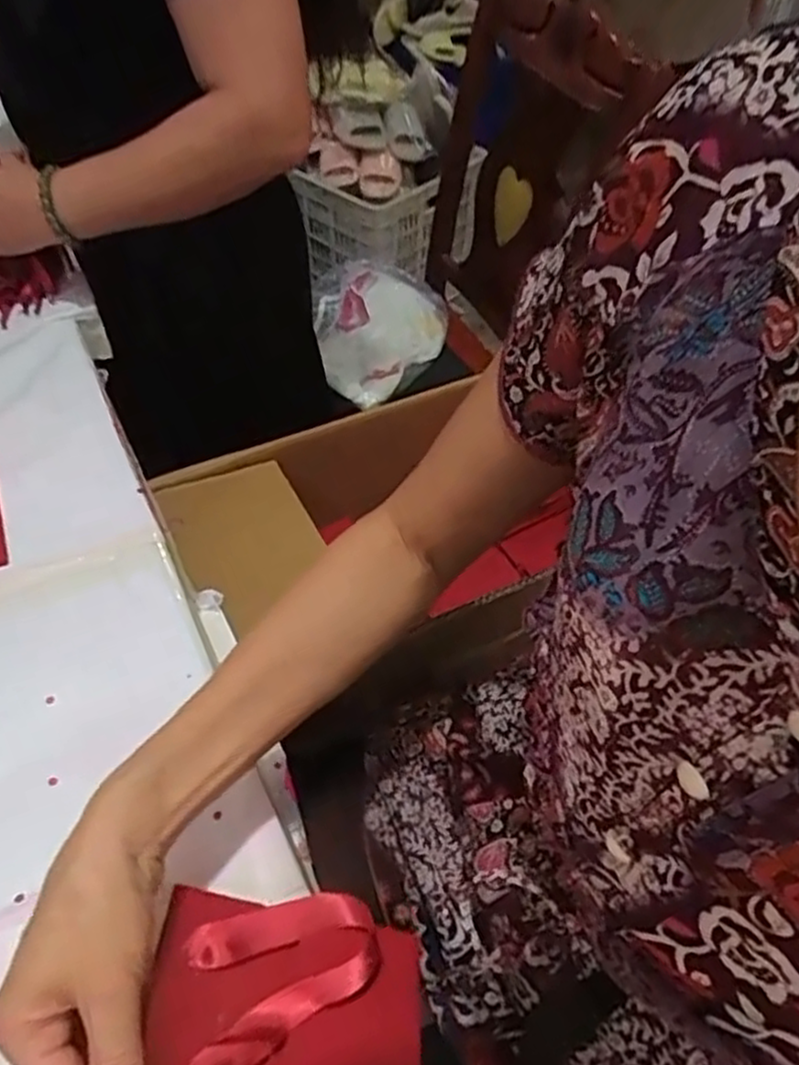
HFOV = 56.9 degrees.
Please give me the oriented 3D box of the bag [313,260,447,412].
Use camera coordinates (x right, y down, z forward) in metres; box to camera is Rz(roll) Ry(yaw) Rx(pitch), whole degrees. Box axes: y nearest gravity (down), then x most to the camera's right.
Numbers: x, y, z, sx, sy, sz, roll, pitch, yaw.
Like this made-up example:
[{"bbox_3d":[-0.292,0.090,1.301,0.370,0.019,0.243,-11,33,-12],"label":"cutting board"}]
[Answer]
[{"bbox_3d":[-0.039,-0.346,1.261,0.241,0.055,0.329,-1,52,-5],"label":"bag"}]

